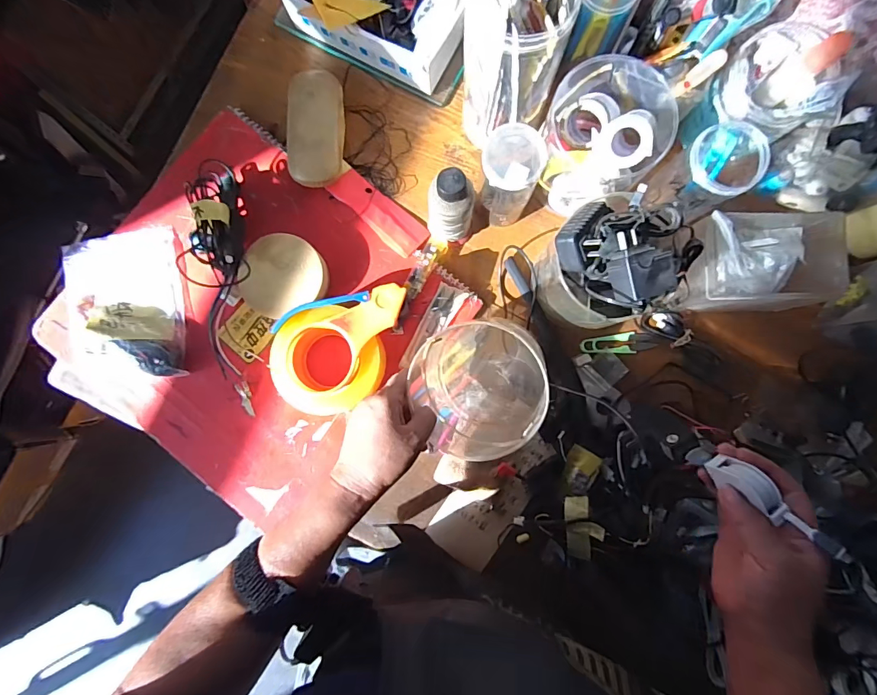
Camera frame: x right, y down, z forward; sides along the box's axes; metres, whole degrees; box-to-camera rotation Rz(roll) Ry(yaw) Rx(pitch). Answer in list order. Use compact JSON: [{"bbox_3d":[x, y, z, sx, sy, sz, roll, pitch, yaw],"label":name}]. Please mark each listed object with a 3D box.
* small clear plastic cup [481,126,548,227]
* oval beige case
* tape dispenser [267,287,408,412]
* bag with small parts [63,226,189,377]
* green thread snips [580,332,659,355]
[{"bbox_3d":[0.077,-0.186,0.475,0.060,0.140,0.064,0,84,1],"label":"small clear plastic cup"},{"bbox_3d":[-0.151,-0.275,0.526,0.065,0.042,0.154,-2,84,0],"label":"oval beige case"},{"bbox_3d":[-0.104,0.008,0.483,0.156,0.058,0.123,-14,84,-1],"label":"tape dispenser"},{"bbox_3d":[-0.374,-0.050,0.502,0.122,0.029,0.178,-12,84,-1],"label":"bag with small parts"},{"bbox_3d":[0.222,-0.006,0.523,0.091,0.008,0.025,0,84,1],"label":"green thread snips"}]

